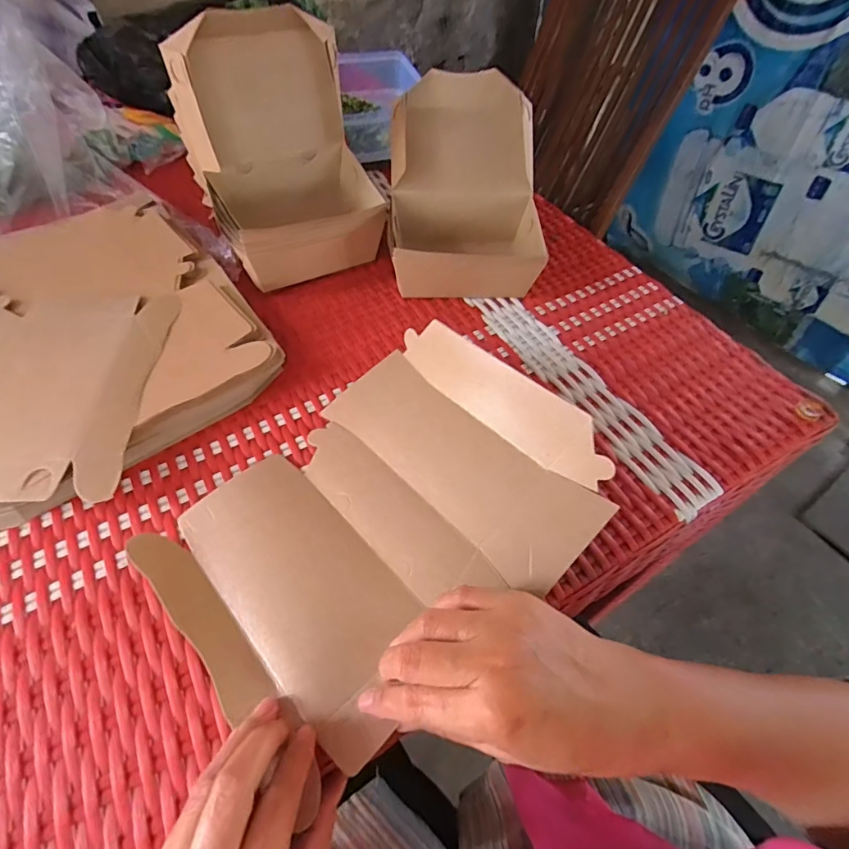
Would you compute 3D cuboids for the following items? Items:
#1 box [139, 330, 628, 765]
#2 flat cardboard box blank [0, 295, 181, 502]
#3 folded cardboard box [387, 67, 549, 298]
[{"bbox_3d":[-0.031,0.055,0.296,0.251,0.073,0.206,-35,62,-24],"label":"box"},{"bbox_3d":[-0.357,-0.027,0.359,0.289,0.010,0.205,-2,55,-1],"label":"flat cardboard box blank"},{"bbox_3d":[0.038,-0.224,0.457,0.138,0.143,0.151,-1,54,-3],"label":"folded cardboard box"}]

